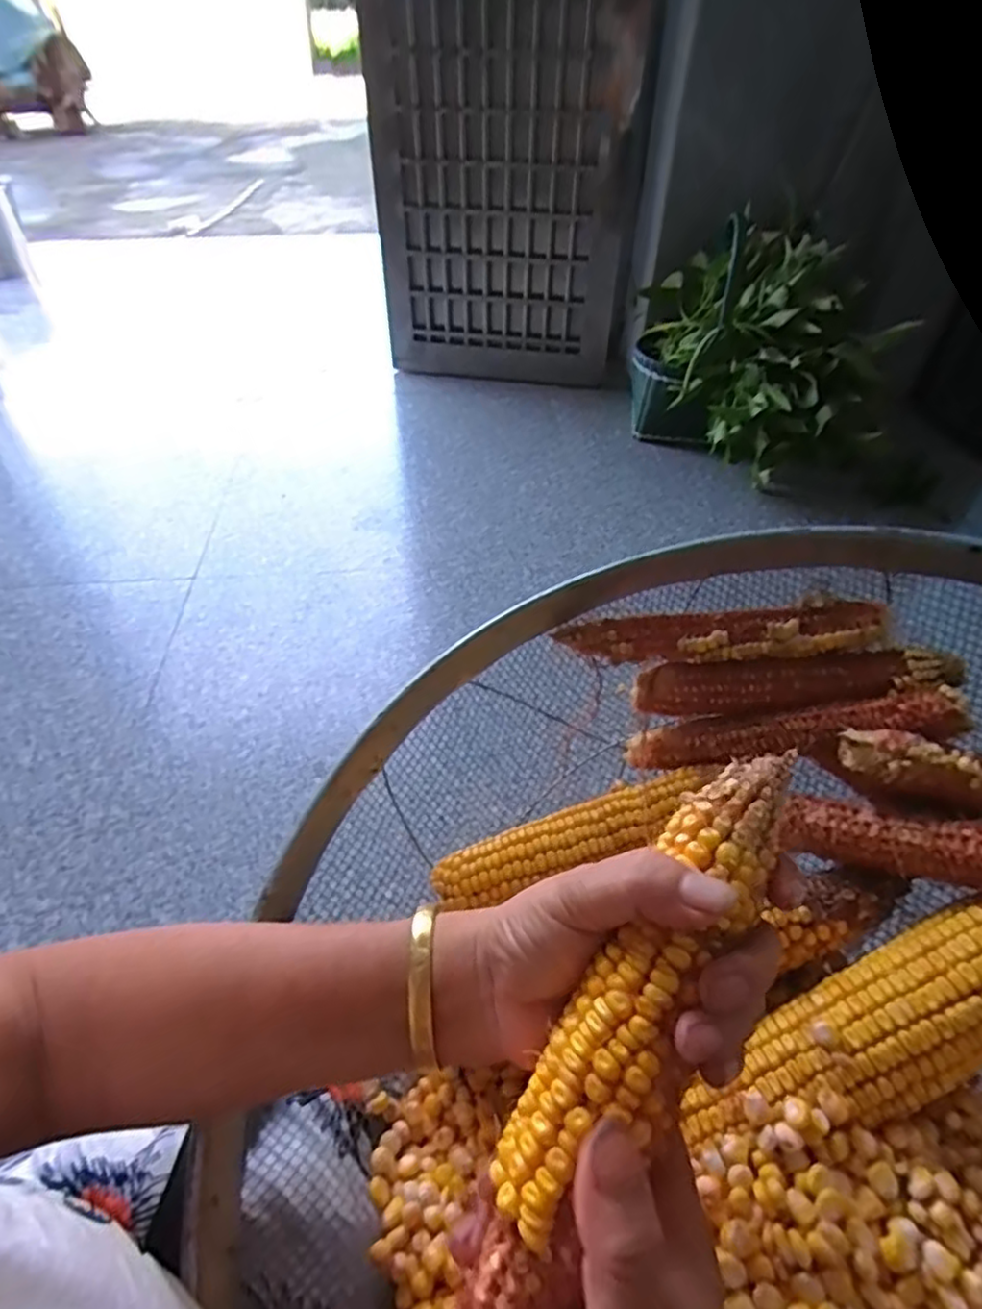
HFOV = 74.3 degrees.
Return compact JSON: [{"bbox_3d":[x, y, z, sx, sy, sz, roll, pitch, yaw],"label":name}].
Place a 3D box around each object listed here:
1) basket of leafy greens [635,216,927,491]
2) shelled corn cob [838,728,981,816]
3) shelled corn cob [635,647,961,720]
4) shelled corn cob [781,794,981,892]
[{"bbox_3d":[0.541,-0.636,1.351,0.404,0.364,0.439,-1,42,1],"label":"basket of leafy greens"},{"bbox_3d":[0.239,0.063,0.310,0.133,0.023,0.024,10,43,12],"label":"shelled corn cob"},{"bbox_3d":[0.165,0.016,0.363,0.164,0.020,0.027,-7,45,21],"label":"shelled corn cob"},{"bbox_3d":[0.226,0.093,0.293,0.171,0.023,0.025,1,41,37],"label":"shelled corn cob"}]

